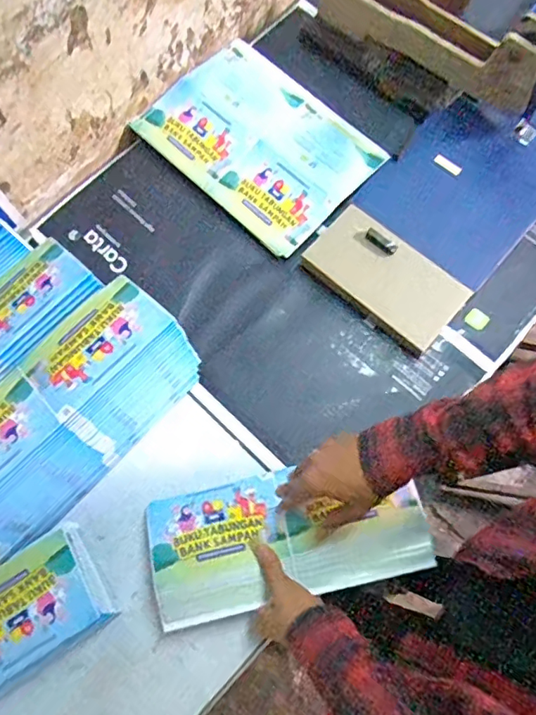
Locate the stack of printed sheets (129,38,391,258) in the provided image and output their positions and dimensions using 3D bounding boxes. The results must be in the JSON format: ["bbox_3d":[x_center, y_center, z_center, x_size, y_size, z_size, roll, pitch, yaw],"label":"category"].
[{"bbox_3d":[-0.013,-0.319,0.766,0.319,0.023,0.224,42,79,13],"label":"stack of printed sheets"}]

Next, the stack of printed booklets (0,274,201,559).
[{"bbox_3d":[-0.230,0.066,0.588,0.314,0.132,0.133,-44,77,-11],"label":"stack of printed booklets"}]

